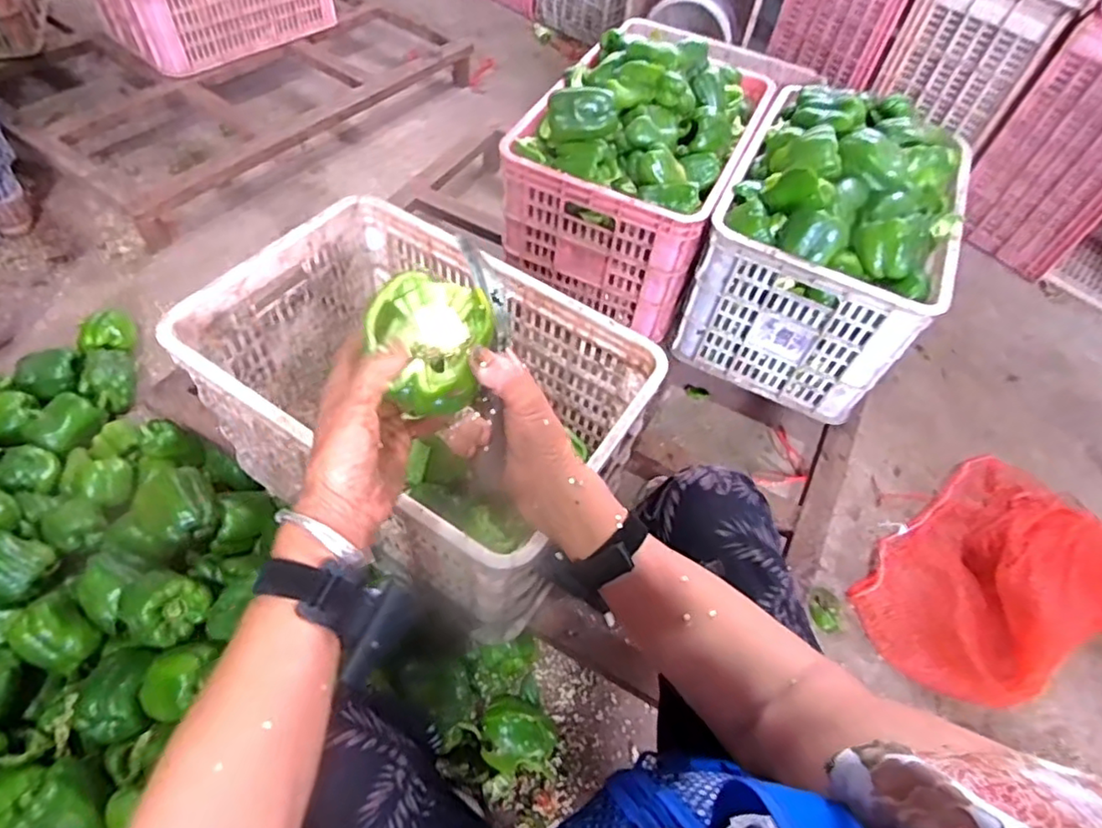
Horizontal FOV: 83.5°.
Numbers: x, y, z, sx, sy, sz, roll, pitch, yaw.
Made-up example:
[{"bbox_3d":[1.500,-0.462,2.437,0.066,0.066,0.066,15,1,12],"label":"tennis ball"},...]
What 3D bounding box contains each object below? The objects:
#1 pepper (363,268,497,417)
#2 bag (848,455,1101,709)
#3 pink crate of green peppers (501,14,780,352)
[{"bbox_3d":[-0.080,-0.048,0.441,0.081,0.060,0.085,2,56,-4],"label":"pepper"},{"bbox_3d":[0.652,0.228,0.882,0.394,0.151,0.297,-22,61,-19],"label":"bag"},{"bbox_3d":[0.137,-0.420,1.037,0.326,0.309,0.373,23,57,10],"label":"pink crate of green peppers"}]

